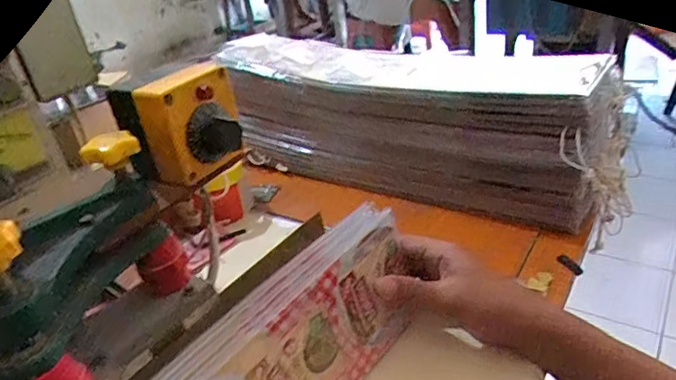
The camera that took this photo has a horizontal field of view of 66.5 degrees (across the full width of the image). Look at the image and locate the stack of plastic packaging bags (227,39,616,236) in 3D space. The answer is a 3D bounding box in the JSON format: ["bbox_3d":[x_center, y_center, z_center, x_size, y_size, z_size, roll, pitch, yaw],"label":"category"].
[{"bbox_3d":[0.078,-0.102,0.724,0.572,0.178,0.127,17,39,37],"label":"stack of plastic packaging bags"}]

